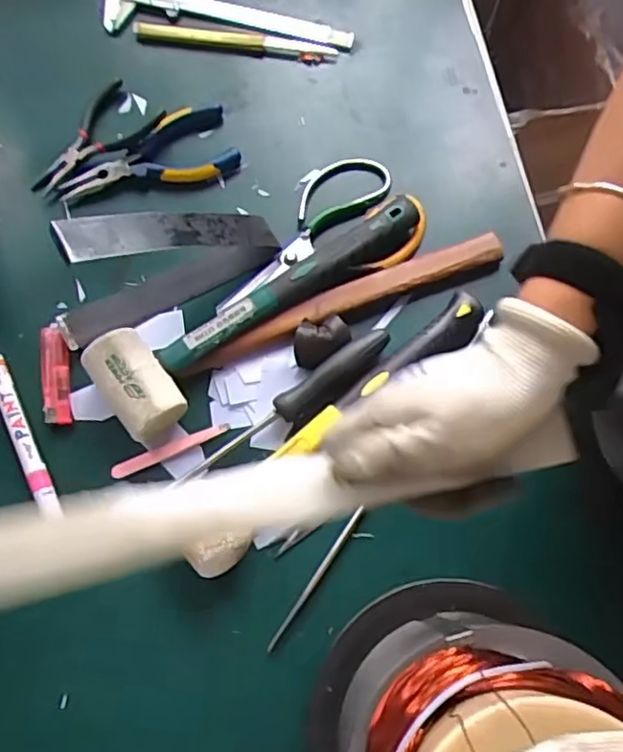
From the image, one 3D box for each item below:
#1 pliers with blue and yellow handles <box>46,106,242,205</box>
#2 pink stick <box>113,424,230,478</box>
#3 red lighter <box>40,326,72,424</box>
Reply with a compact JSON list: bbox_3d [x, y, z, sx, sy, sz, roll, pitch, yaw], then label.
[{"bbox_3d":[-0.146,-0.185,0.557,0.158,0.015,0.066,-21,75,-7],"label":"pliers with blue and yellow handles"},{"bbox_3d":[-0.107,0.055,0.492,0.091,0.004,0.010,-24,76,-7],"label":"pink stick"},{"bbox_3d":[-0.199,-0.001,0.505,0.022,0.009,0.077,-7,74,-3],"label":"red lighter"}]

